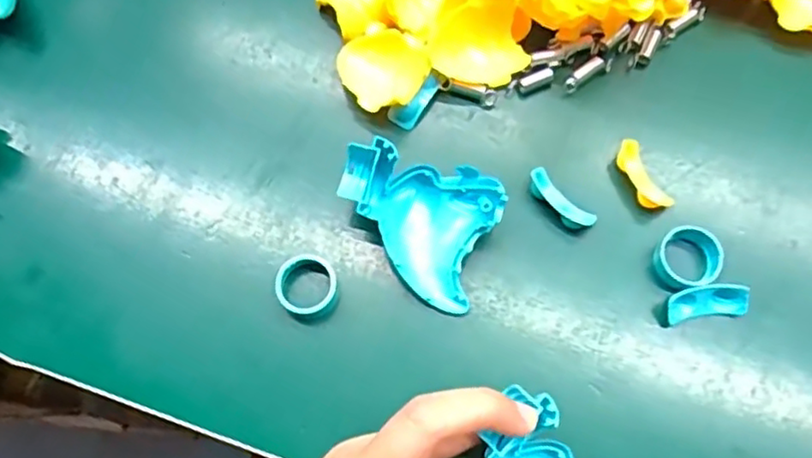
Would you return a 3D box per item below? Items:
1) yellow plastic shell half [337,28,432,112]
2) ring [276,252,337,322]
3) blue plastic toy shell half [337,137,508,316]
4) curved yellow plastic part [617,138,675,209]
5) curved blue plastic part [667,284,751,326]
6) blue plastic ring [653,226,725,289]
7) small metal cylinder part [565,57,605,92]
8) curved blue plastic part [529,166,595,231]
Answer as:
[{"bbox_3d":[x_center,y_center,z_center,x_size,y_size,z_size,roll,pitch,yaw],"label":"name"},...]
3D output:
[{"bbox_3d":[-0.010,-0.074,0.307,0.038,0.018,0.043,-16,71,-6],"label":"yellow plastic shell half"},{"bbox_3d":[-0.042,0.024,0.281,0.025,0.014,0.026,0,70,0],"label":"ring"},{"bbox_3d":[0.002,-0.004,0.279,0.067,0.032,0.056,20,72,7],"label":"blue plastic toy shell half"},{"bbox_3d":[0.104,-0.023,0.295,0.012,0.011,0.033,-25,72,-8],"label":"curved yellow plastic part"},{"bbox_3d":[0.125,0.031,0.276,0.033,0.010,0.013,-7,70,-2],"label":"curved blue plastic part"},{"bbox_3d":[0.119,0.012,0.280,0.024,0.014,0.025,0,70,0],"label":"blue plastic ring"},{"bbox_3d":[0.084,-0.073,0.313,0.023,0.008,0.006,-37,74,-12],"label":"small metal cylinder part"},{"bbox_3d":[0.068,-0.012,0.294,0.011,0.010,0.034,-42,75,-13],"label":"curved blue plastic part"}]

